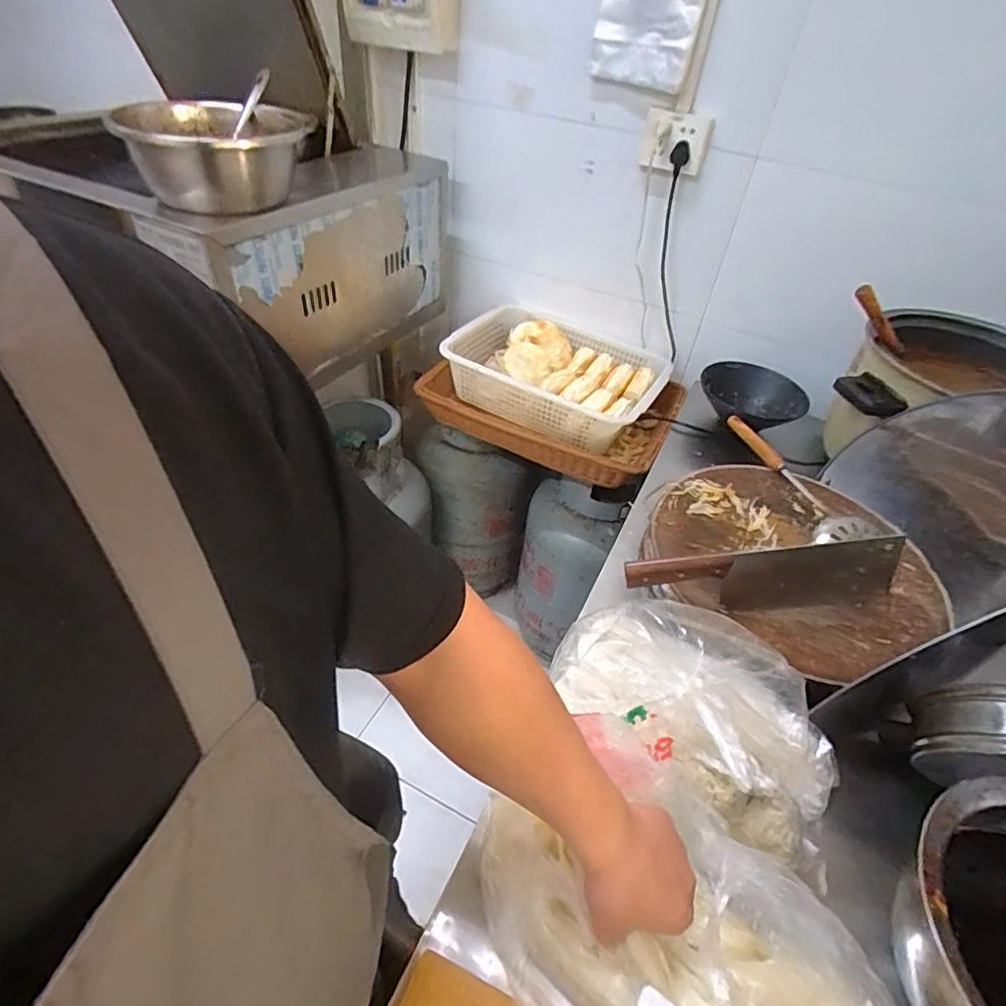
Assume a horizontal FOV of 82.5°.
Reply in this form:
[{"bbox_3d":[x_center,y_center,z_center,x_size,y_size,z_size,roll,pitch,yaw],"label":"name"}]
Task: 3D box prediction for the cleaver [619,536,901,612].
[{"bbox_3d":[0.300,0.092,0.685,0.298,0.112,0.028,-4,44,6],"label":"cleaver"}]

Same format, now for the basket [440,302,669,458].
[{"bbox_3d":[0.108,-0.285,1.232,0.440,0.104,0.310,26,47,19],"label":"basket"}]

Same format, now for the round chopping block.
[{"bbox_3d":[0.377,0.079,0.780,0.345,0.047,0.337,3,44,-3],"label":"round chopping block"}]

